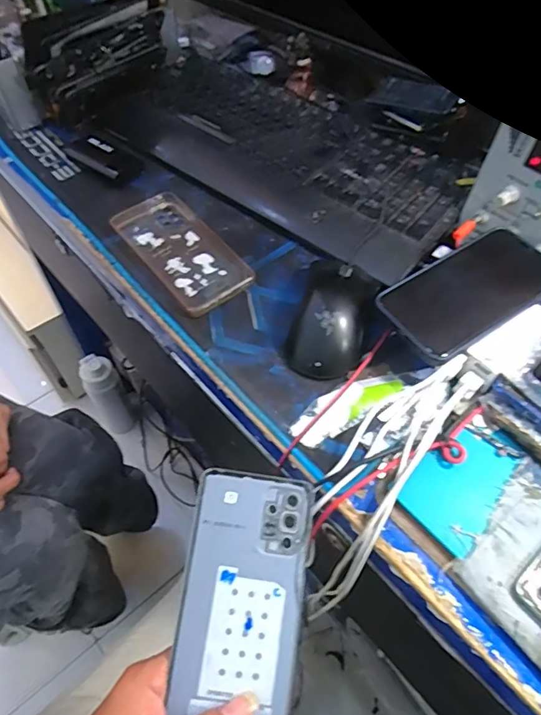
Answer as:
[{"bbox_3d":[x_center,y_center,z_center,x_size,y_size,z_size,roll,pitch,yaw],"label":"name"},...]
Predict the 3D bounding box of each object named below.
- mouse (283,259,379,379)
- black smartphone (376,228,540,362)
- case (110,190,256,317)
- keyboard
[{"bbox_3d":[0.055,-0.036,0.425,0.064,0.034,0.112,17,57,10],"label":"mouse"},{"bbox_3d":[0.171,-0.058,0.405,0.153,0.006,0.078,-33,63,-17],"label":"black smartphone"},{"bbox_3d":[-0.090,-0.112,0.491,0.081,0.009,0.167,-32,62,-21],"label":"case"},{"bbox_3d":[-0.001,-0.245,0.568,0.459,0.036,0.181,36,62,21],"label":"keyboard"}]

